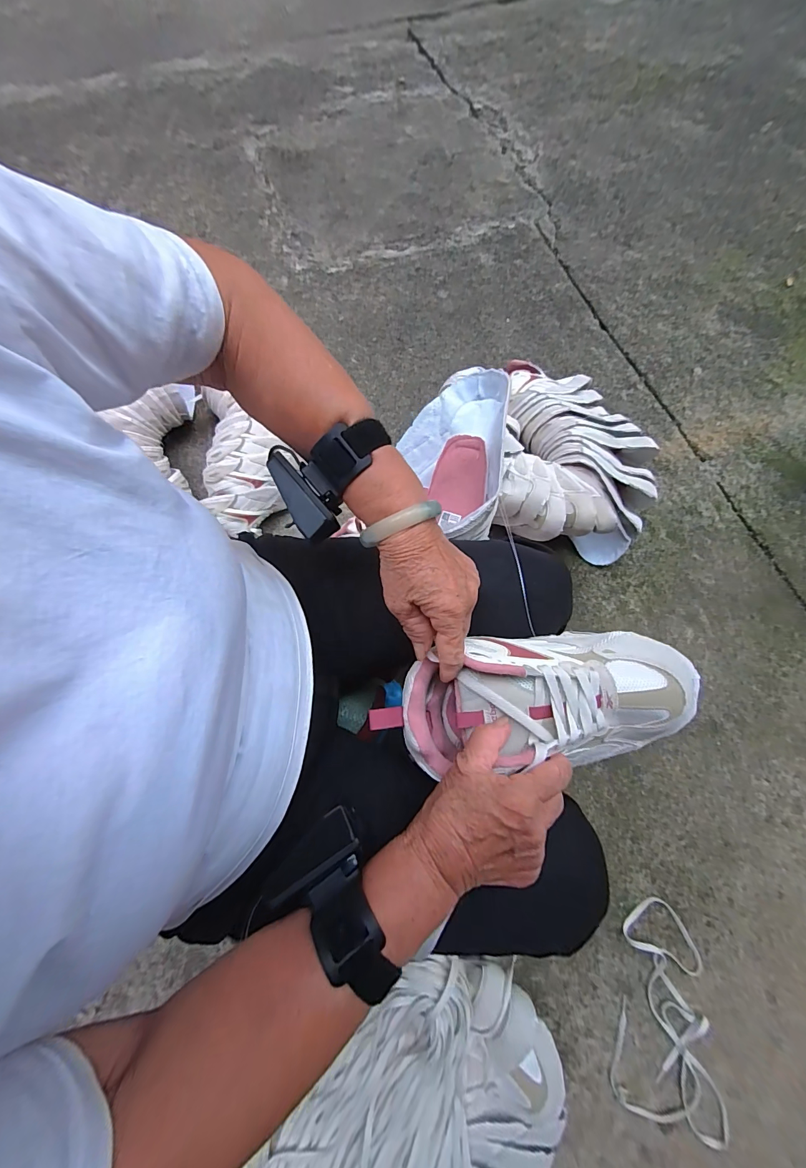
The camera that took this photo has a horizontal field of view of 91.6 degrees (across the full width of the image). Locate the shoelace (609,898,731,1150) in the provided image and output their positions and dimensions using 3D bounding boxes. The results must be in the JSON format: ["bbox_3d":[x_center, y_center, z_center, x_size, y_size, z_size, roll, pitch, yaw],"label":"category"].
[{"bbox_3d":[0.417,0.660,0.603,0.161,0.029,0.269,14,71,7],"label":"shoelace"}]

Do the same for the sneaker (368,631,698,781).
[{"bbox_3d":[0.109,0.097,0.330,0.252,0.090,0.102,-7,70,0],"label":"sneaker"}]

